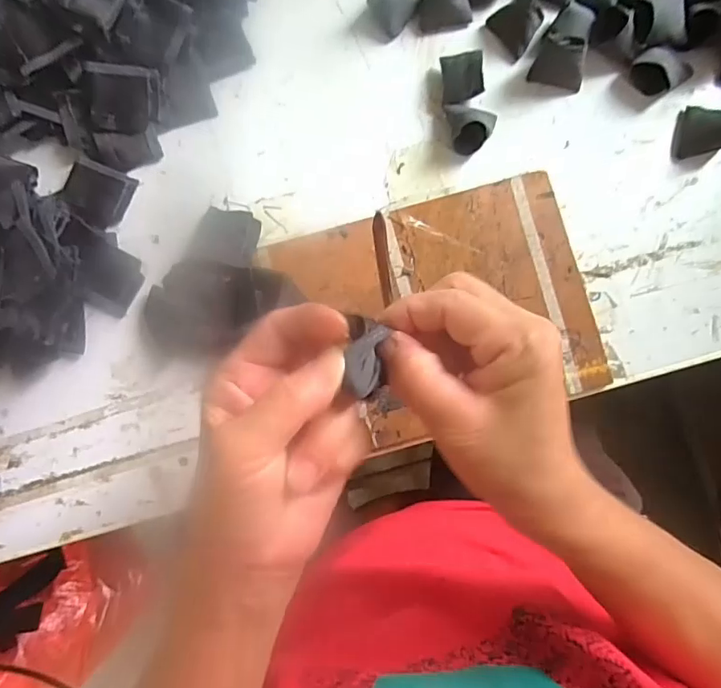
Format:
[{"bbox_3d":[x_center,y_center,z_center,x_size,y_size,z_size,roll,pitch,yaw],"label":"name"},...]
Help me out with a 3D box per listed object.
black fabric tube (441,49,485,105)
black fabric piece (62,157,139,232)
[{"bbox_3d":[0.082,-0.215,0.412,0.031,0.024,0.033,-6,84,2],"label":"black fabric tube"},{"bbox_3d":[-0.220,-0.125,0.424,0.051,0.011,0.048,23,86,5],"label":"black fabric piece"}]

